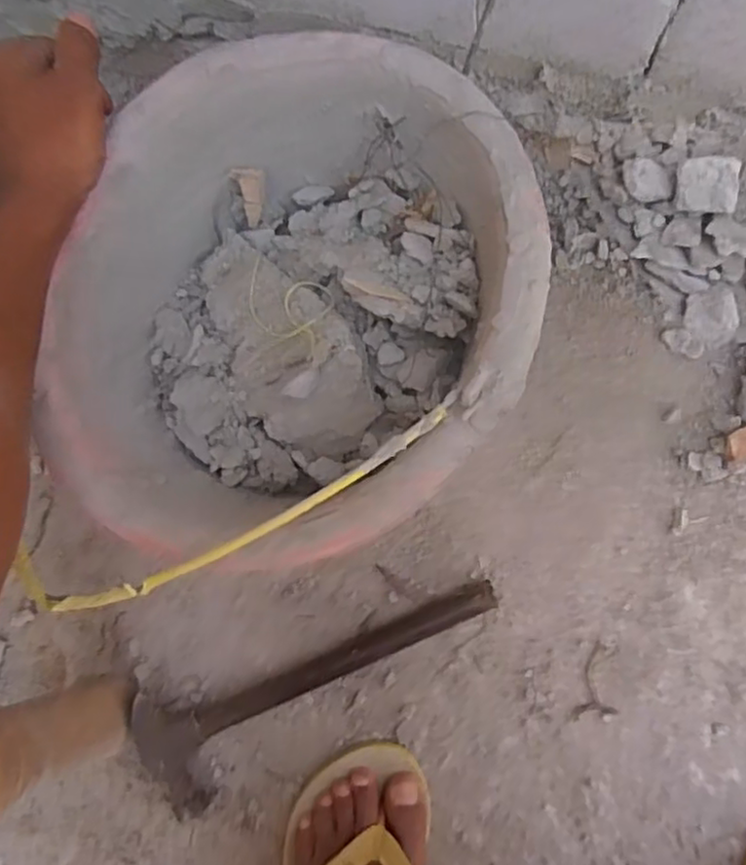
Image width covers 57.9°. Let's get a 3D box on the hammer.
[{"bbox_3d":[-0.041,0.175,0.500,0.276,0.033,0.087,-31,81,1],"label":"hammer"}]

